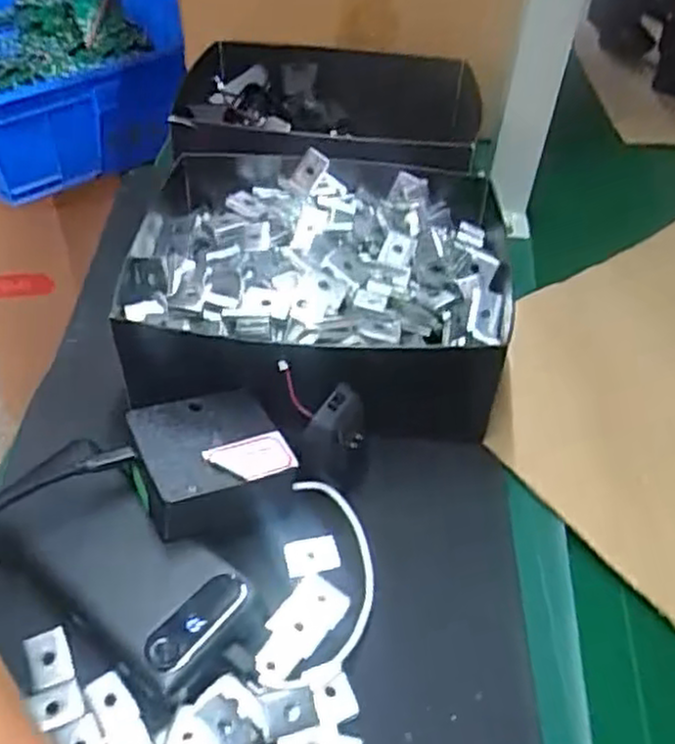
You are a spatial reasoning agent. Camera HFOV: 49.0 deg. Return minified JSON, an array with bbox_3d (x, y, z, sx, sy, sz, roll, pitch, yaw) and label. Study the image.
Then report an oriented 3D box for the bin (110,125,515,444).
[{"bbox_3d":[-0.013,-0.066,0.508,0.249,0.083,0.240,1,48,-6],"label":"bin"}]

